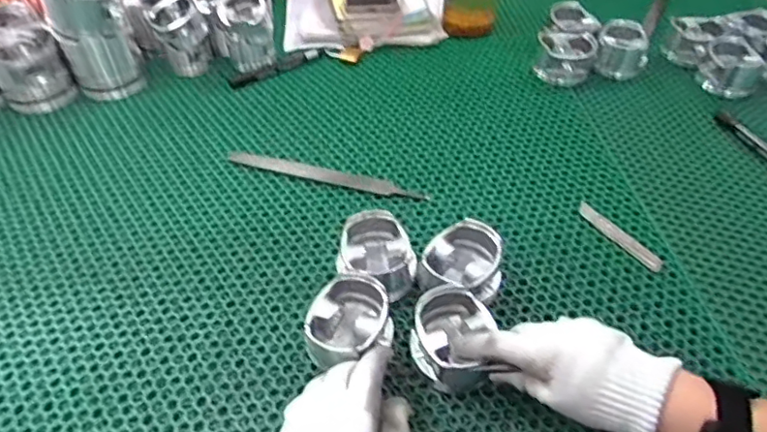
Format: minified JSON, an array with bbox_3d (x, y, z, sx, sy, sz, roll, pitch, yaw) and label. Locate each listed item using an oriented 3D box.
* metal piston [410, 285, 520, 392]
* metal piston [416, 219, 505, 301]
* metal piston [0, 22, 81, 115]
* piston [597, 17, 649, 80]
[{"bbox_3d":[0.058,0.103,0.469,0.067,0.055,0.073,-10,48,-8],"label":"metal piston"},{"bbox_3d":[0.073,0.044,0.528,0.074,0.052,0.086,11,48,11],"label":"metal piston"},{"bbox_3d":[-0.461,-0.195,0.737,0.082,0.078,0.082,-31,54,-25],"label":"metal piston"},{"bbox_3d":[0.327,-0.228,0.779,0.067,0.054,0.066,11,48,11],"label":"piston"}]

